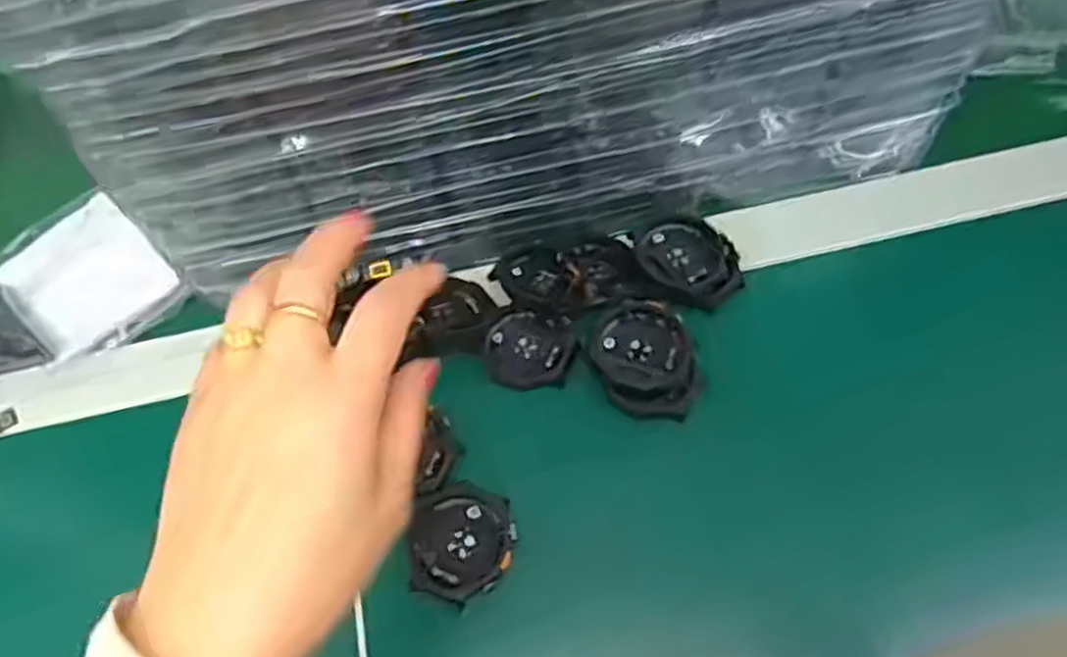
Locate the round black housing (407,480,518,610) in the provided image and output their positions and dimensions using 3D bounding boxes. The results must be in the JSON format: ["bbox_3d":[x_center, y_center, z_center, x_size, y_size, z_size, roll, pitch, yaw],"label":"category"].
[{"bbox_3d":[-0.034,0.101,0.370,0.049,0.009,0.055,-9,60,-1],"label":"round black housing"}]

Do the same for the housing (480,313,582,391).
[{"bbox_3d":[-0.003,0.013,0.416,0.048,0.008,0.042,19,63,15],"label":"housing"}]

